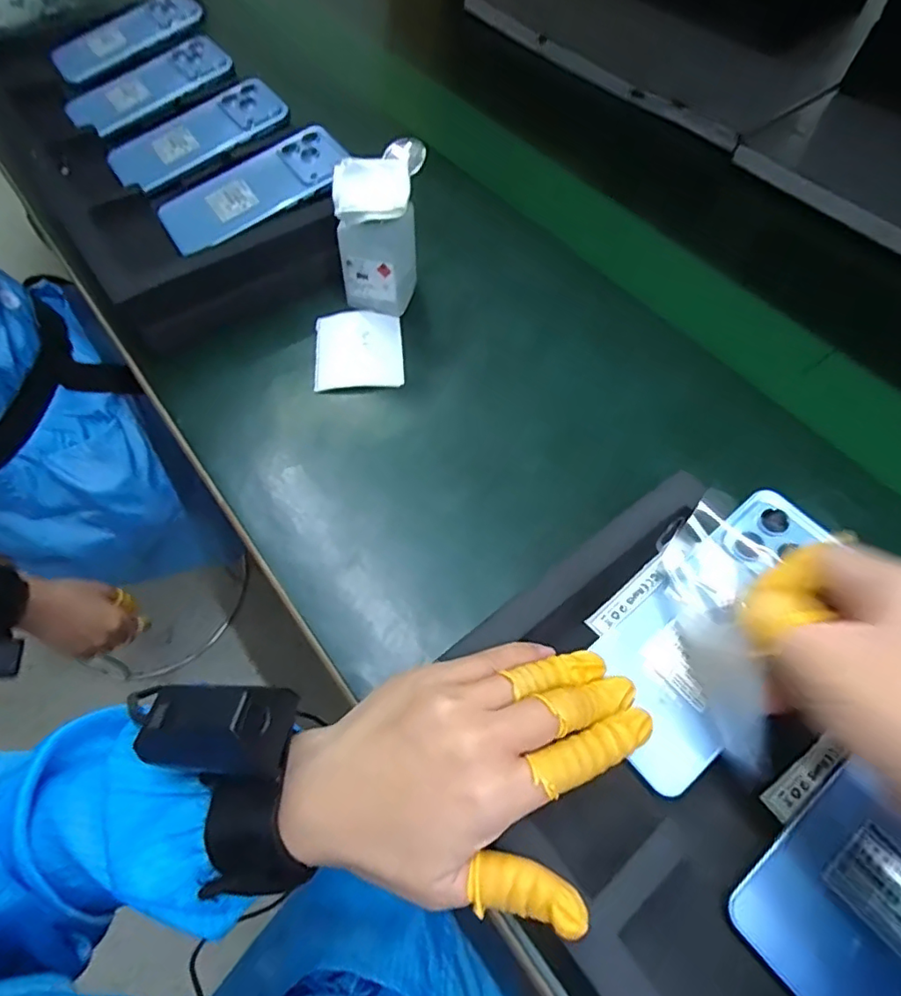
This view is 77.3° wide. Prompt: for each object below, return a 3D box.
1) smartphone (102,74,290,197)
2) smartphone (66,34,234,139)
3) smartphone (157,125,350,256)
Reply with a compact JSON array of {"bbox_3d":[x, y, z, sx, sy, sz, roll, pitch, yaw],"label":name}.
[{"bbox_3d":[-0.233,-0.337,0.522,0.162,0.016,0.077,-39,76,-10],"label":"smartphone"},{"bbox_3d":[-0.298,-0.411,0.562,0.164,0.013,0.089,-42,67,-16],"label":"smartphone"},{"bbox_3d":[-0.166,-0.267,0.485,0.168,0.012,0.082,-34,71,-11],"label":"smartphone"}]

